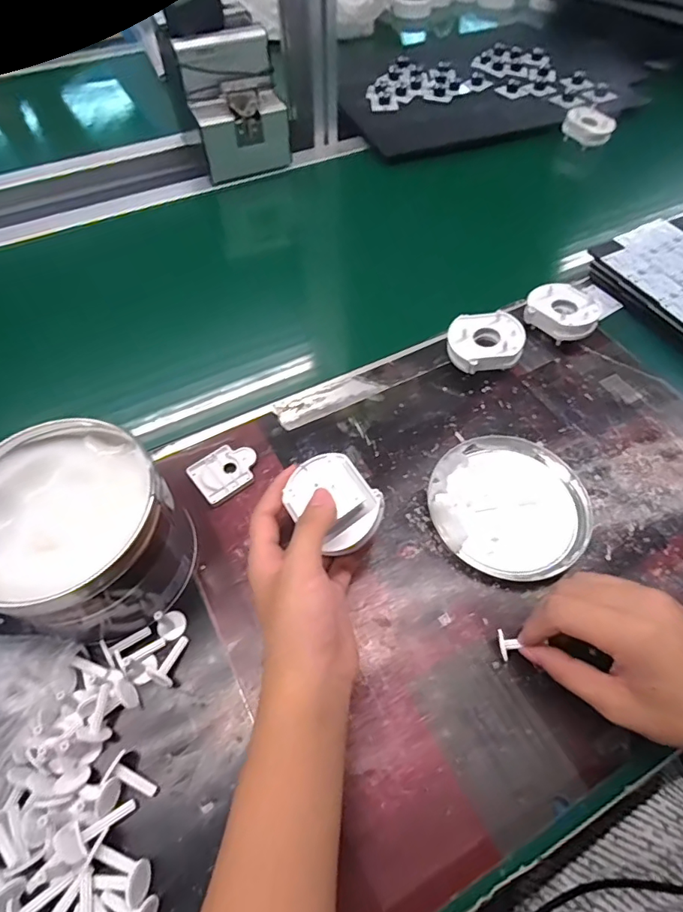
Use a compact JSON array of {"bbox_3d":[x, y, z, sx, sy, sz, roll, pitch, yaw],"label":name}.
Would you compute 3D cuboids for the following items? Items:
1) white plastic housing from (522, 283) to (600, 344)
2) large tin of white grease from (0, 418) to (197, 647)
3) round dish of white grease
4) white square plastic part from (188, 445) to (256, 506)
[{"bbox_3d":[0.230,-0.147,0.502,0.061,0.037,0.071,-37,64,-19],"label":"white plastic housing"},{"bbox_3d":[-0.184,0.062,0.334,0.131,0.085,0.113,10,59,8],"label":"large tin of white grease"},{"bbox_3d":[0.140,0.039,0.400,0.128,0.014,0.123,-1,58,1],"label":"round dish of white grease"},{"bbox_3d":[-0.101,0.011,0.418,0.056,0.008,0.049,-34,63,-18],"label":"white square plastic part"}]

